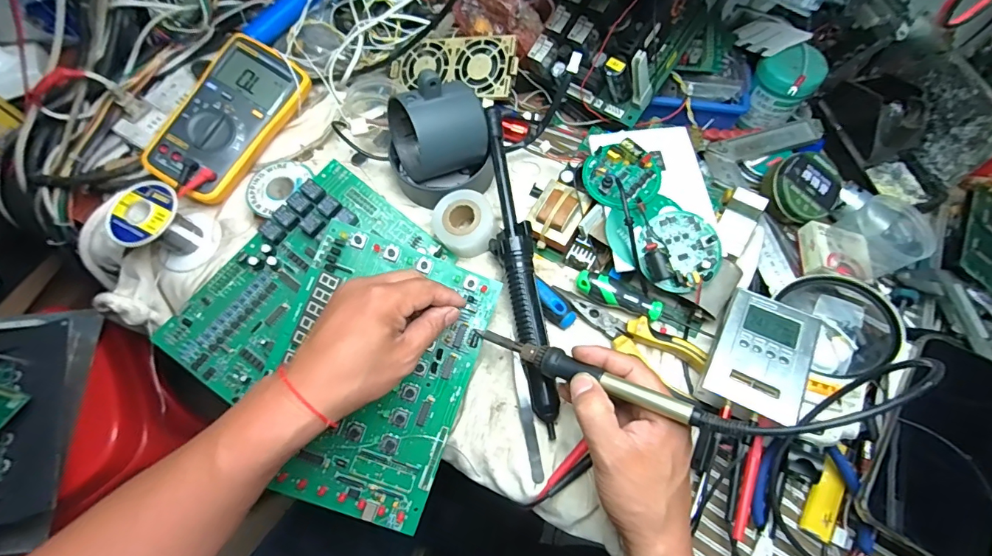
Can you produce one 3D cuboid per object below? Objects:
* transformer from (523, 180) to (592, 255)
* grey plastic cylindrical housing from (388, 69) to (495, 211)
[{"bbox_3d":[0.060,-0.059,0.446,0.048,0.035,0.058,26,70,11],"label":"transformer"},{"bbox_3d":[-0.057,-0.131,0.438,0.099,0.108,0.087,-12,68,-4],"label":"grey plastic cylindrical housing"}]

